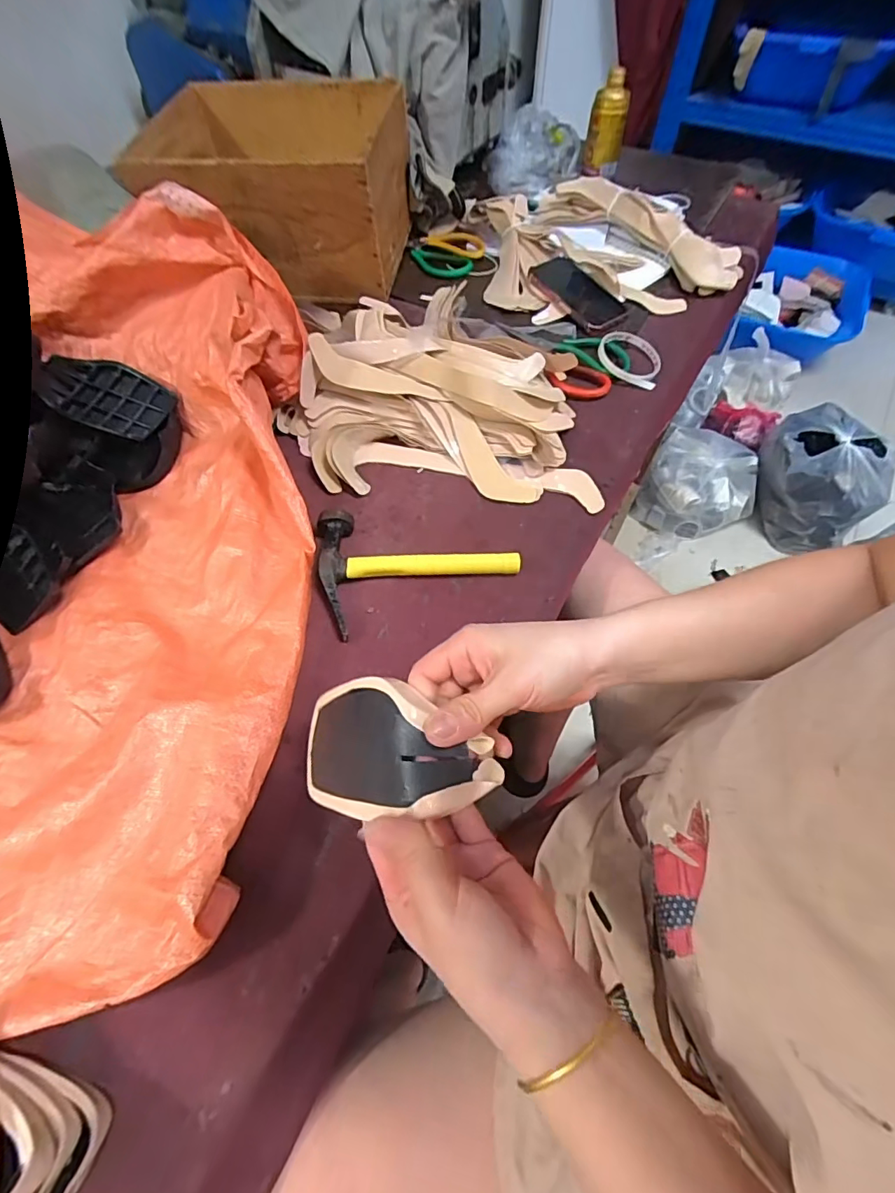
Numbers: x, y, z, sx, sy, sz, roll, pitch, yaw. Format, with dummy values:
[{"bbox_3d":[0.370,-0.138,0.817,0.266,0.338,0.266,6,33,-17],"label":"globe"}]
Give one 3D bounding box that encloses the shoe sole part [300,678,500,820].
[{"bbox_3d":[-0.037,0.095,0.320,0.129,0.052,0.080,-17,66,40],"label":"shoe sole part"}]

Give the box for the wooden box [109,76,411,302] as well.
[{"bbox_3d":[-0.235,-0.601,0.721,0.334,0.154,0.280,7,61,1],"label":"wooden box"}]

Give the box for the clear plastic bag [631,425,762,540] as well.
[{"bbox_3d":[0.679,-0.308,1.327,0.266,0.178,0.275,21,62,14],"label":"clear plastic bag"}]

